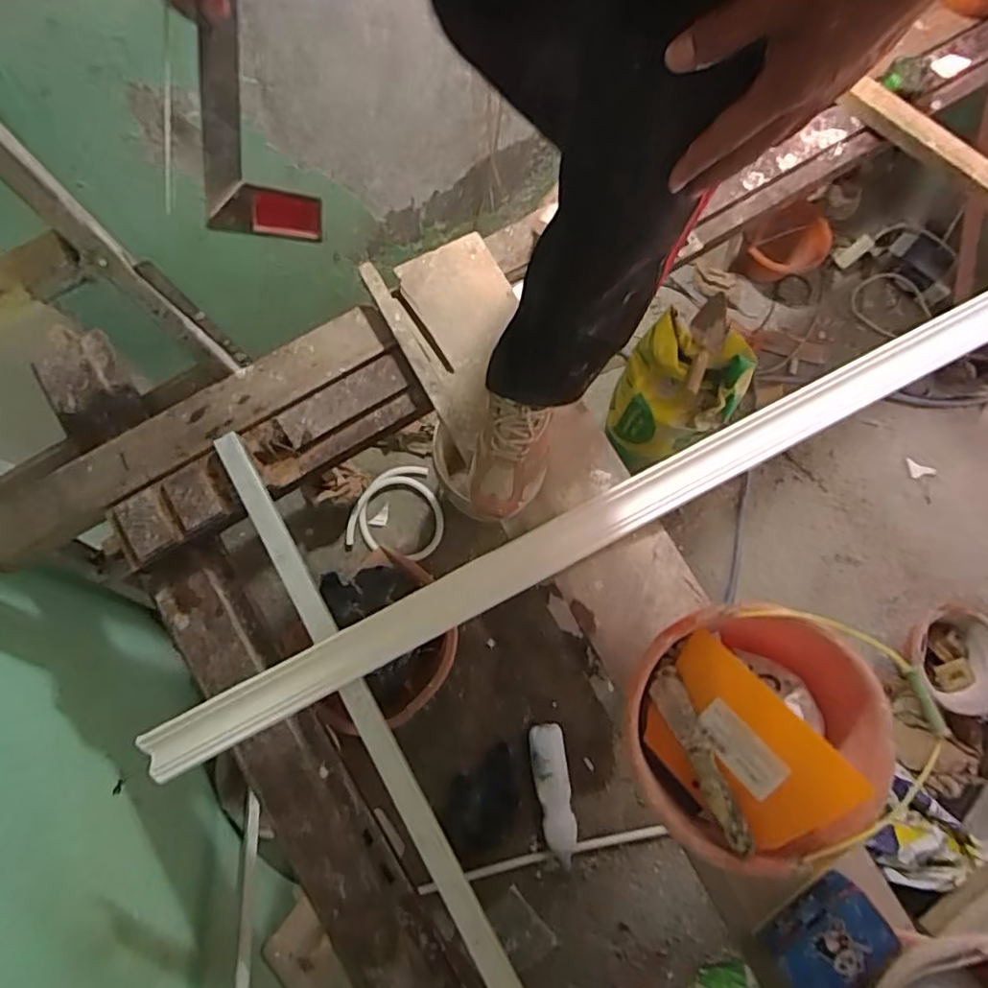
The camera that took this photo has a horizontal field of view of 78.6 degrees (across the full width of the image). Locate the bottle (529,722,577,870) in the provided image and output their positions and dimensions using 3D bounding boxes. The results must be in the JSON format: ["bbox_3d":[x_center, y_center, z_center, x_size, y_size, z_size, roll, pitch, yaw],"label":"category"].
[{"bbox_3d":[0.149,0.758,1.517,0.089,0.071,0.342,-7,76,-3],"label":"bottle"}]

